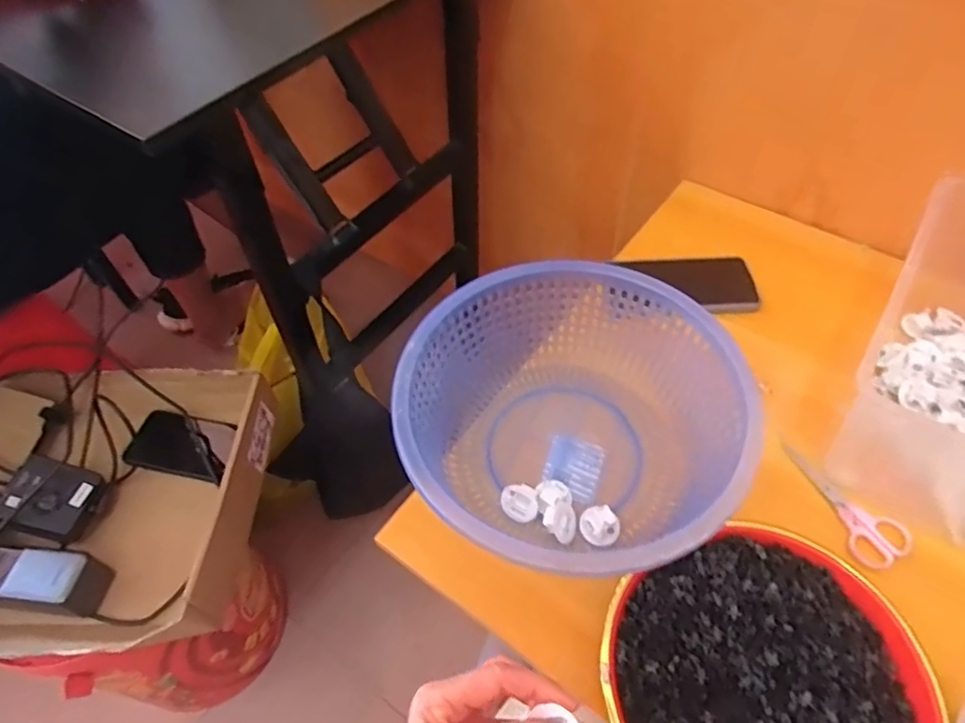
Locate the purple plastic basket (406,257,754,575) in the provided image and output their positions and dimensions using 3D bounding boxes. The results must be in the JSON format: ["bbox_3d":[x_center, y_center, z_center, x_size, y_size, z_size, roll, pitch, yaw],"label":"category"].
[{"bbox_3d":[0.074,0.053,0.512,0.259,0.113,0.275,-2,54,2],"label":"purple plastic basket"}]

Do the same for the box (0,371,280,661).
[{"bbox_3d":[-0.434,0.153,0.676,0.341,0.103,0.322,-1,54,3],"label":"box"}]

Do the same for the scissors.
[{"bbox_3d":[0.311,0.116,0.517,0.046,0.013,0.120,-18,55,-9],"label":"scissors"}]

